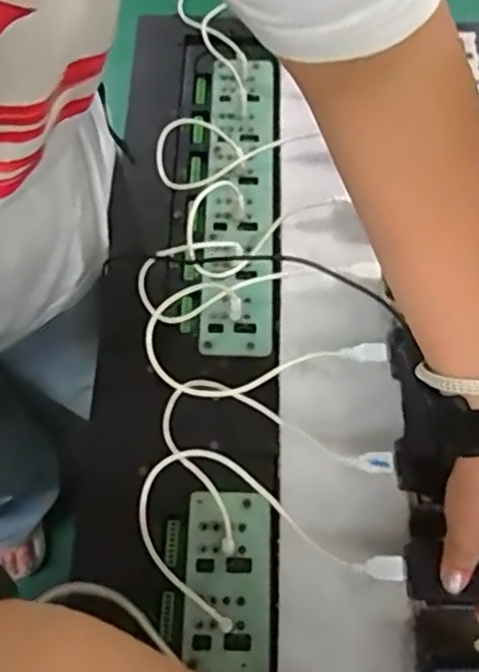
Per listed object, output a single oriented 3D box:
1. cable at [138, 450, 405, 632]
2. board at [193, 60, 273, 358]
[{"bbox_3d":[0.008,0.152,0.447,0.174,0.055,0.093,29,69,8],"label":"cable"},{"bbox_3d":[-0.004,-0.133,0.602,0.064,0.029,0.319,3,67,-2],"label":"board"}]

